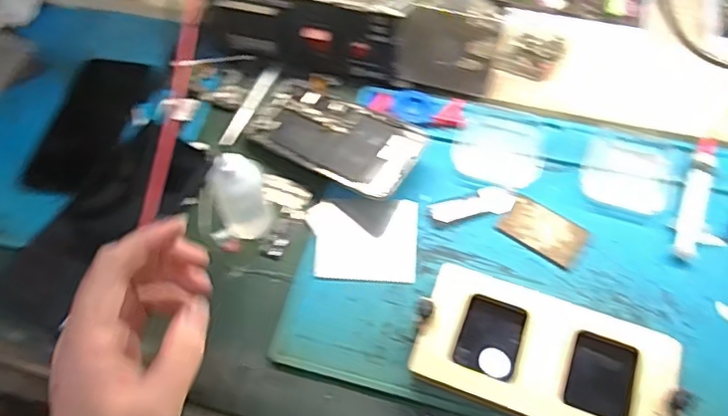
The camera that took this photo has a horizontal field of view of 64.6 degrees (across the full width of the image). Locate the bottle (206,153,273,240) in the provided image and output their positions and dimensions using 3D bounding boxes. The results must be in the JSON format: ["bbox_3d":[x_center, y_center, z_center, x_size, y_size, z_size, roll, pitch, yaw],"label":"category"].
[{"bbox_3d":[-0.089,-0.010,0.413,0.036,0.075,0.031,-21,60,-11],"label":"bottle"}]

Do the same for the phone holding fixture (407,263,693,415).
[{"bbox_3d":[0.115,0.096,0.370,0.158,0.020,0.083,18,61,13],"label":"phone holding fixture"}]

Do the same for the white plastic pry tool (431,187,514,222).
[{"bbox_3d":[0.083,-0.004,0.438,0.066,0.006,0.023,-10,59,-4],"label":"white plastic pry tool"}]

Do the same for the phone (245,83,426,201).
[{"bbox_3d":[-0.026,-0.059,0.463,0.149,0.007,0.067,26,71,25],"label":"phone"}]

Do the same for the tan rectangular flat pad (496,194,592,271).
[{"bbox_3d":[0.133,0.016,0.428,0.058,0.004,0.037,31,65,19],"label":"tan rectangular flat pad"}]

